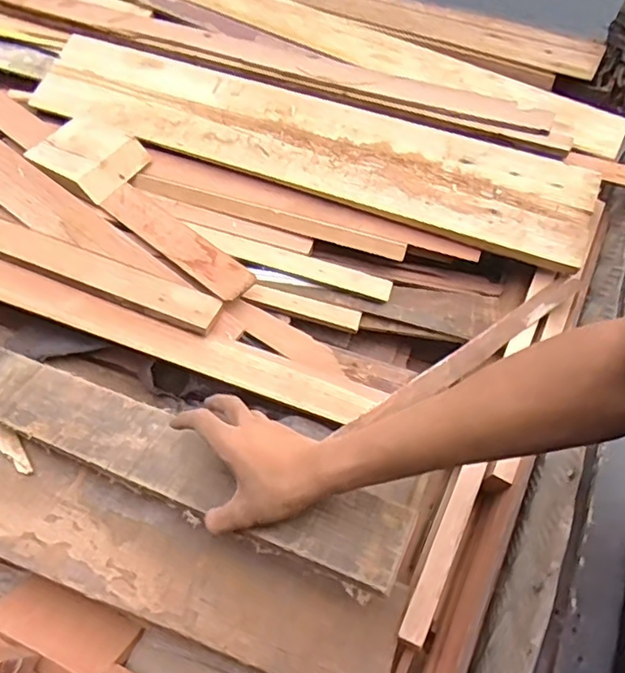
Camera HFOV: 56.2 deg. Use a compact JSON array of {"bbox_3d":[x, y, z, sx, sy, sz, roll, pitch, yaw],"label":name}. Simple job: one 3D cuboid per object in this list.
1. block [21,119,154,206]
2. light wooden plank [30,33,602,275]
[{"bbox_3d":[-0.280,-0.227,0.734,0.112,0.029,0.099,27,60,16],"label":"block"},{"bbox_3d":[-0.021,-0.253,0.744,0.732,0.021,0.143,19,73,11],"label":"light wooden plank"}]

